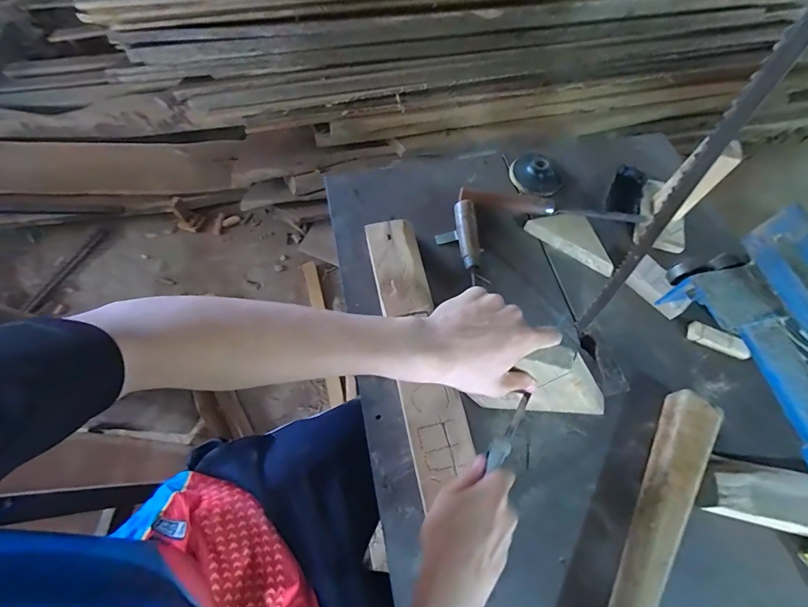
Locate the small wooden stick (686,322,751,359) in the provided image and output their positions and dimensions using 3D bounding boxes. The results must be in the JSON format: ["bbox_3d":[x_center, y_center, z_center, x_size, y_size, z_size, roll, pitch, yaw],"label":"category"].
[{"bbox_3d":[0.443,0.053,0.561,0.077,0.020,0.026,26,66,11],"label":"small wooden stick"}]

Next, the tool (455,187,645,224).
[{"bbox_3d":[0.236,-0.155,0.644,0.291,0.024,0.029,7,64,1],"label":"tool"}]

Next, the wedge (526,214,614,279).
[{"bbox_3d":[0.268,-0.104,0.627,0.142,0.019,0.066,32,67,13],"label":"wedge"}]

